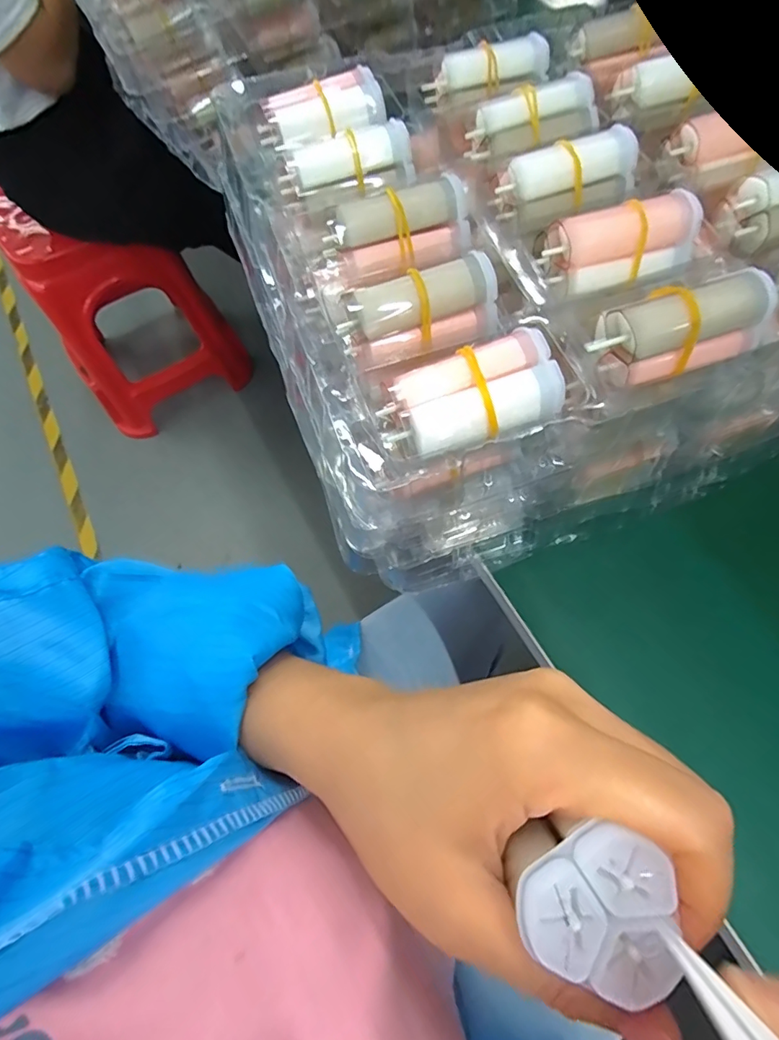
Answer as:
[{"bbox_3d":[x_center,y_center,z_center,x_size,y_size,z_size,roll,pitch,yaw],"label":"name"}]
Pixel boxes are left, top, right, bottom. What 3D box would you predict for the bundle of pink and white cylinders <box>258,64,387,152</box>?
[{"bbox_3d":[-0.037,-0.226,0.270,0.069,0.019,0.030,-22,67,-7],"label":"bundle of pink and white cylinders"}]

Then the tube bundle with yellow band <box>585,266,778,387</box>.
[{"bbox_3d":[0.120,-0.080,0.202,0.070,0.024,0.027,-16,66,-5],"label":"tube bundle with yellow band"}]

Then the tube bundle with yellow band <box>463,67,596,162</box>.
[{"bbox_3d":[0.076,-0.215,0.261,0.073,0.021,0.019,-21,67,-7],"label":"tube bundle with yellow band"}]

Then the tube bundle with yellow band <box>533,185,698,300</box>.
[{"bbox_3d":[0.106,-0.129,0.224,0.066,0.029,0.034,-15,66,-5],"label":"tube bundle with yellow band"}]

